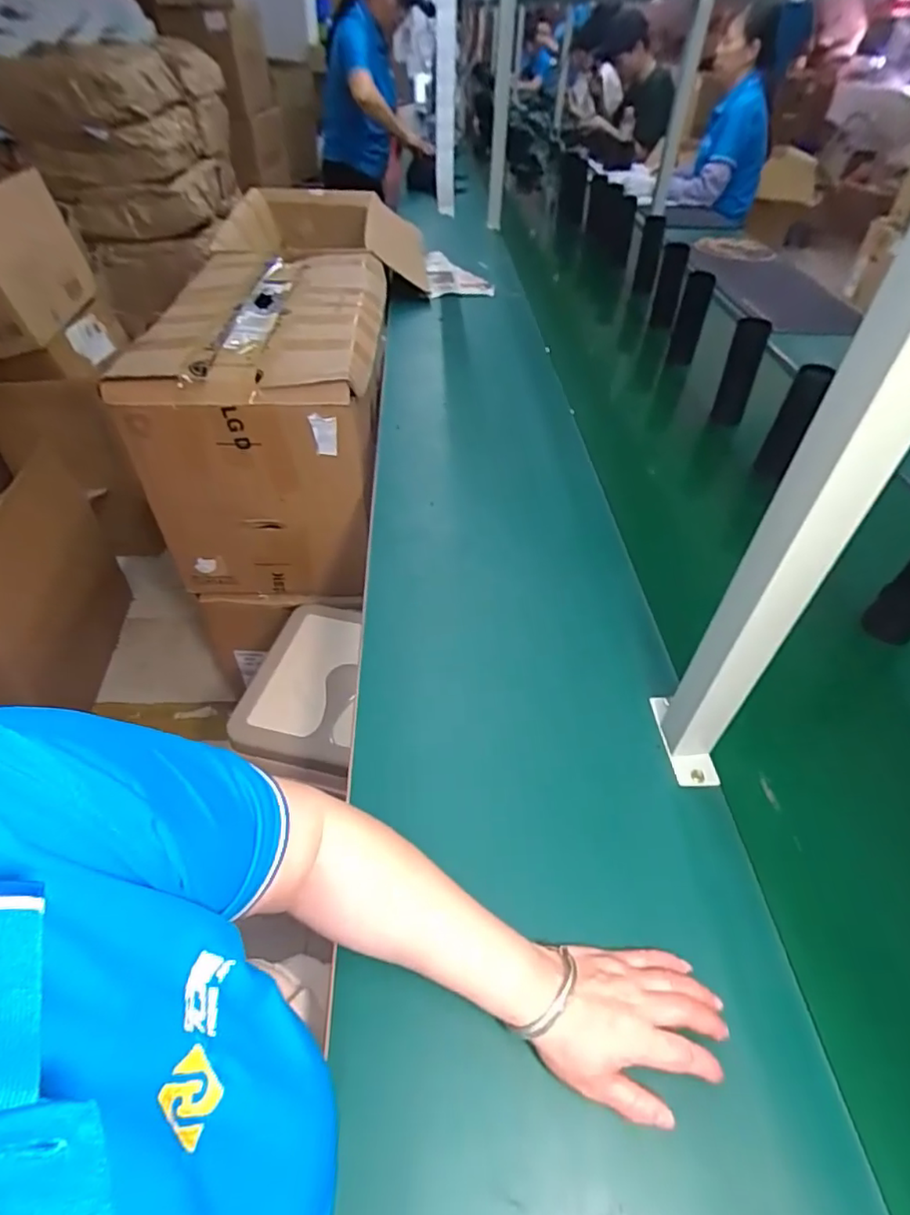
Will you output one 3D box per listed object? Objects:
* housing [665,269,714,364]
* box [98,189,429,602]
[{"bbox_3d":[0.495,-0.600,1.235,0.056,0.182,0.067,17,47,14],"label":"housing"},{"bbox_3d":[-0.339,-0.411,1.207,0.380,0.420,0.676,0,46,-3],"label":"box"}]

